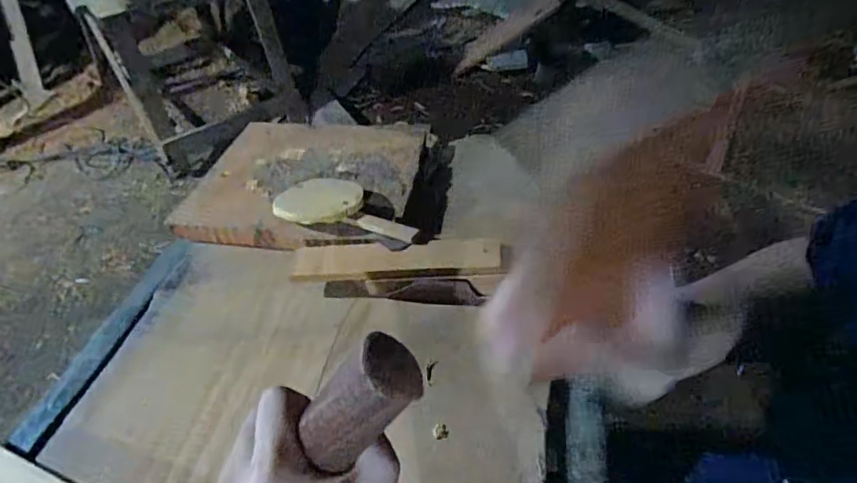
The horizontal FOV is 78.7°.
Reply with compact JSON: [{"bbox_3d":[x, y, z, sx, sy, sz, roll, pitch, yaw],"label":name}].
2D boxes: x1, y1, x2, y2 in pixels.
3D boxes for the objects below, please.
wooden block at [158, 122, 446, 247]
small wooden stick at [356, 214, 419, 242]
[{"bbox_3d":[-0.155,-0.085,0.684,0.278,0.035,0.256,2,42,9],"label":"wooden block"},{"bbox_3d":[-0.045,-0.015,0.565,0.071,0.009,0.018,21,48,27],"label":"small wooden stick"}]

